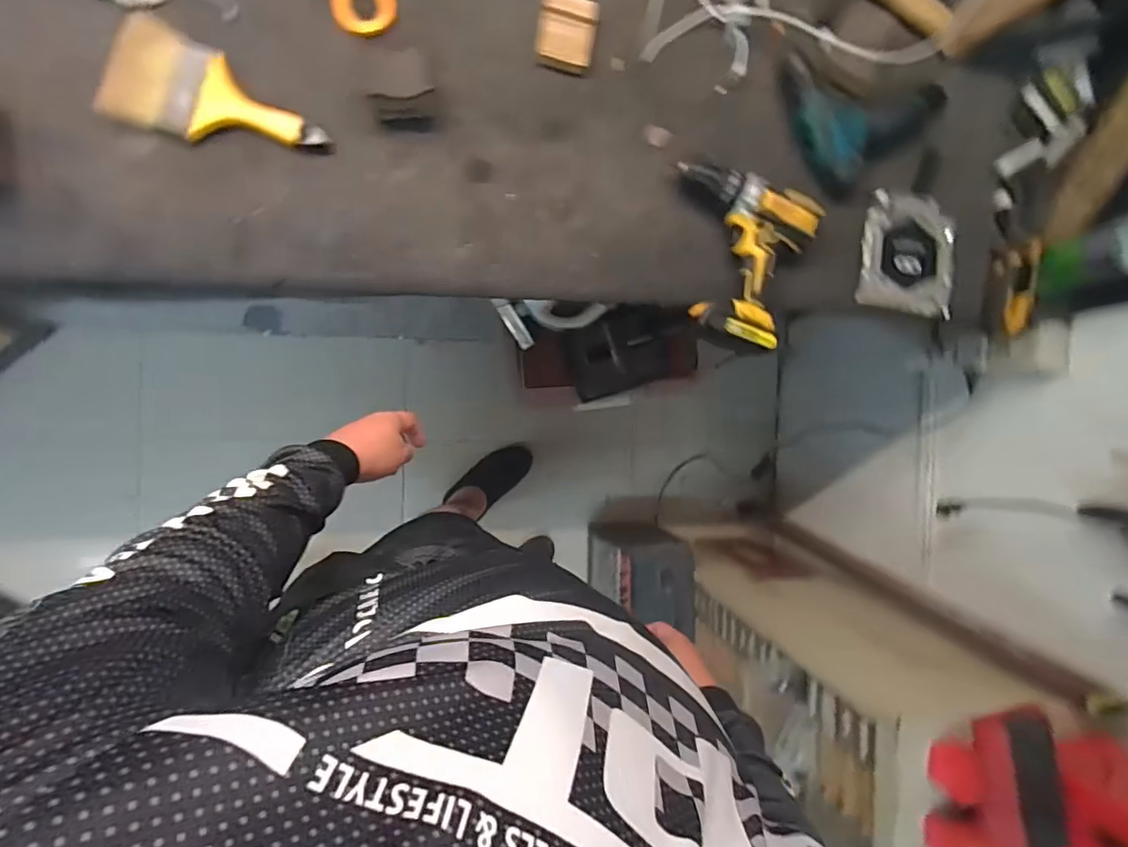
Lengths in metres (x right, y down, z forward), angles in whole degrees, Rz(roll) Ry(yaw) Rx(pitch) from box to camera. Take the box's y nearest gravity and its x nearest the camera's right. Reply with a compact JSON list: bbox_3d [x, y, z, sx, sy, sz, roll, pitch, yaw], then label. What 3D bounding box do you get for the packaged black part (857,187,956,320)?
[{"bbox_3d":[0.486,-0.241,0.782,0.145,0.040,0.163,5,94,-9],"label":"packaged black part"}]

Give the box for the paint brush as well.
[{"bbox_3d":[-0.383,-0.352,0.617,0.211,0.026,0.108,22,91,-10],"label":"paint brush"}]

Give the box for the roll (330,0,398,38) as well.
[{"bbox_3d":[-0.233,-0.488,0.644,0.073,0.007,0.075,-1,95,-9],"label":"roll"}]

